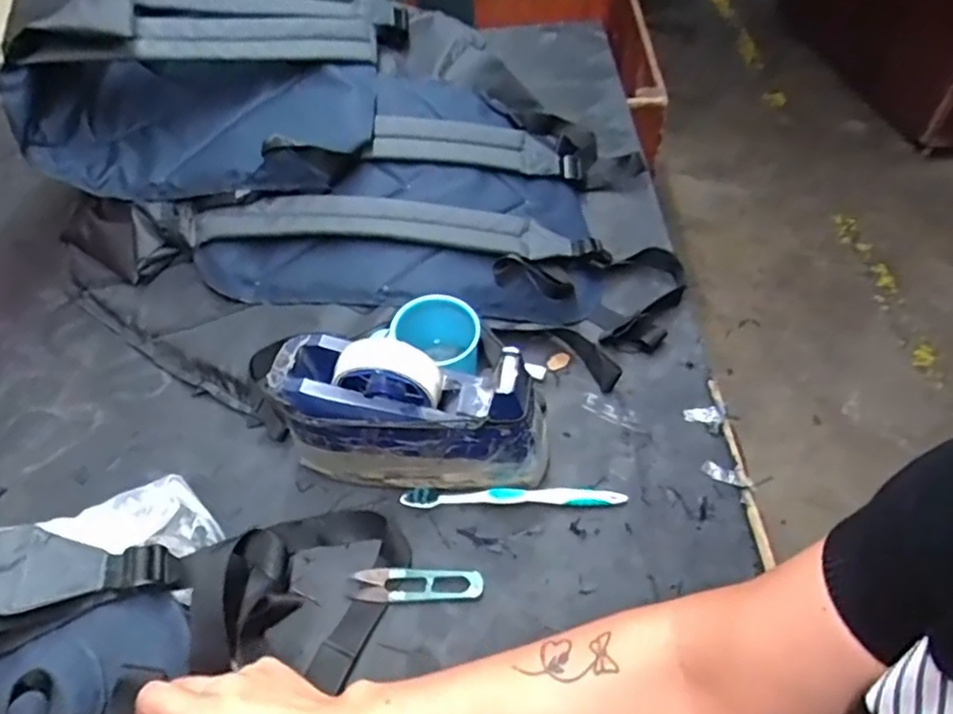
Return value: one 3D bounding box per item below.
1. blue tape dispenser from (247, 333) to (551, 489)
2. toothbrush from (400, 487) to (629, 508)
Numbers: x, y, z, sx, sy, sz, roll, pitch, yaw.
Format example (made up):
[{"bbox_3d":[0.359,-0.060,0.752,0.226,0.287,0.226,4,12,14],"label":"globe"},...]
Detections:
[{"bbox_3d":[-0.052,0.044,0.508,0.220,0.115,0.077,5,49,9],"label":"blue tape dispenser"},{"bbox_3d":[0.029,0.113,0.510,0.177,0.014,0.013,0,49,4],"label":"toothbrush"}]

